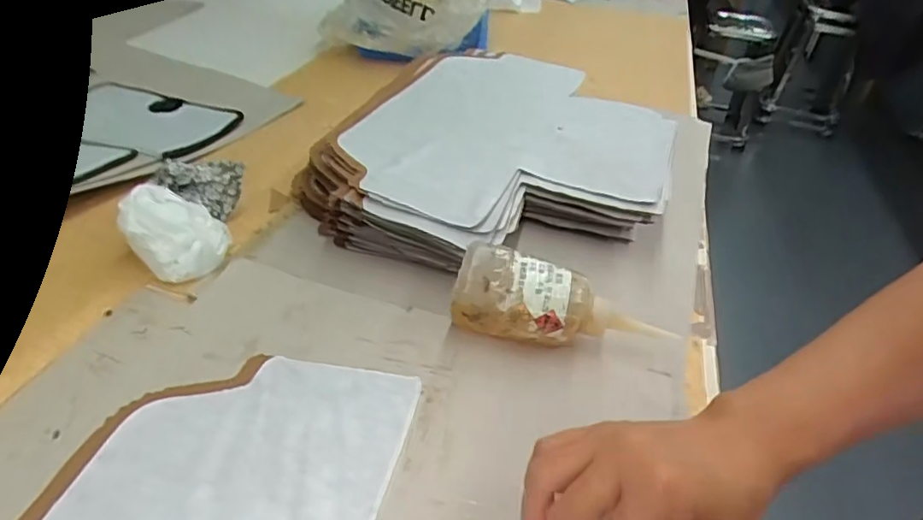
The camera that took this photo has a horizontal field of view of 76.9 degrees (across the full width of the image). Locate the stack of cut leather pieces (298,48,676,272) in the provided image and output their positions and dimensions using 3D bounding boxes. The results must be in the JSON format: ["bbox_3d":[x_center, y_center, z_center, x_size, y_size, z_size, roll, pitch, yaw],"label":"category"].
[{"bbox_3d":[0.038,-0.120,0.644,0.361,0.071,0.389,16,39,14],"label":"stack of cut leather pieces"}]

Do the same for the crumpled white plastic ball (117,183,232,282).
[{"bbox_3d":[-0.242,-0.025,0.491,0.072,0.060,0.067,3,37,-2],"label":"crumpled white plastic ball"}]

